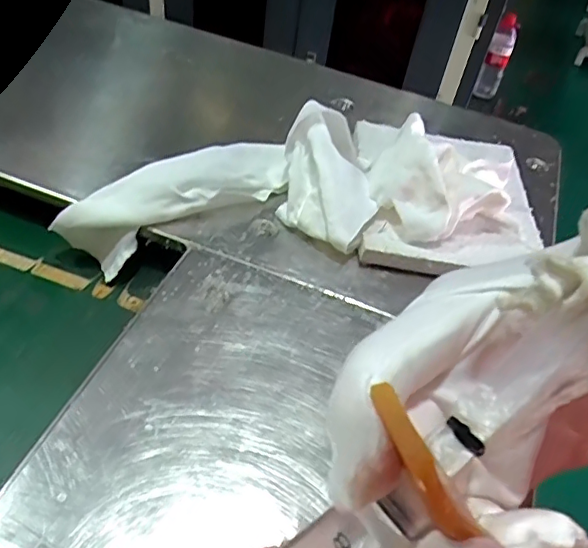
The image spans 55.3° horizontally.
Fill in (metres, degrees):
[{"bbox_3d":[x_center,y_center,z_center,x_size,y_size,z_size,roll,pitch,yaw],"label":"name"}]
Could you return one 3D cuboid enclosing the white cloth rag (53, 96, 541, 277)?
[{"bbox_3d":[0.006,-0.075,0.404,0.333,0.041,0.156,-4,48,0],"label":"white cloth rag"}]

